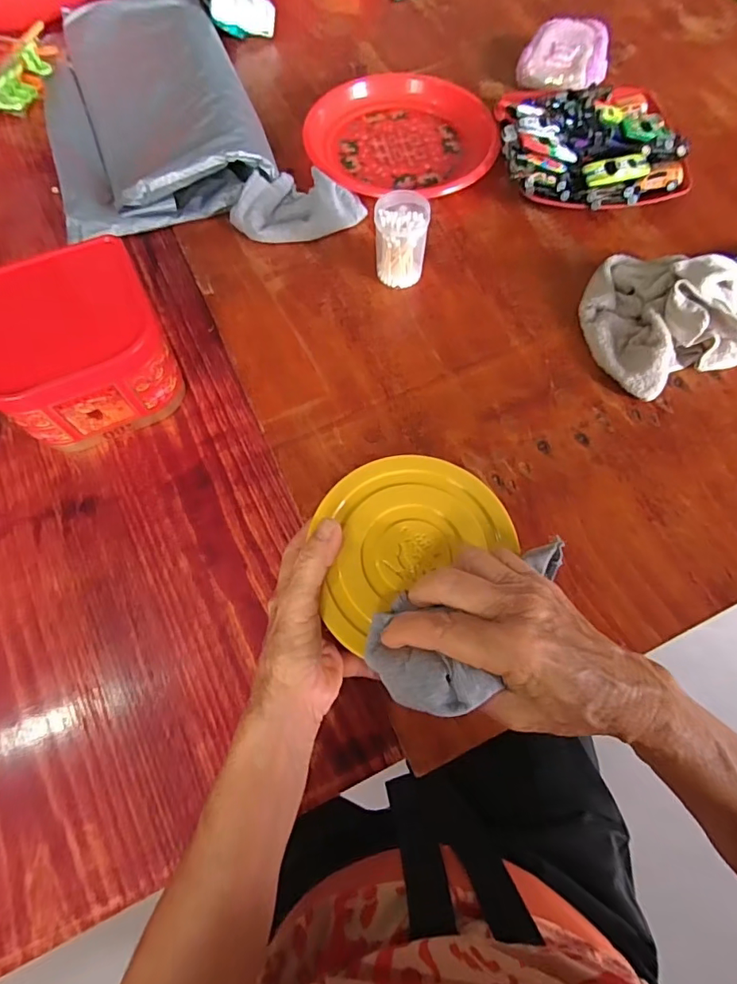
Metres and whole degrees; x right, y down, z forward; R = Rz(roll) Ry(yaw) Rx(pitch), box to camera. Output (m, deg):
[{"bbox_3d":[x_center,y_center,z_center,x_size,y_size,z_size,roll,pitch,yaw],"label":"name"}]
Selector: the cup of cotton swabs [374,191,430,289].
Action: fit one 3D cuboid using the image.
[{"bbox_3d":[0.033,-0.255,0.505,0.051,0.073,0.048,0,68,0],"label":"cup of cotton swabs"}]

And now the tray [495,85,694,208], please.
[{"bbox_3d":[0.256,-0.405,0.575,0.199,0.049,0.199,-3,68,-1],"label":"tray"}]

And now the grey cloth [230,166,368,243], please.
[{"bbox_3d":[-0.080,-0.322,0.556,0.148,0.033,0.081,-5,68,-2],"label":"grey cloth"}]

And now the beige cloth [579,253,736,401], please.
[{"bbox_3d":[0.306,-0.182,0.483,0.179,0.056,0.146,-18,69,-7],"label":"beige cloth"}]

